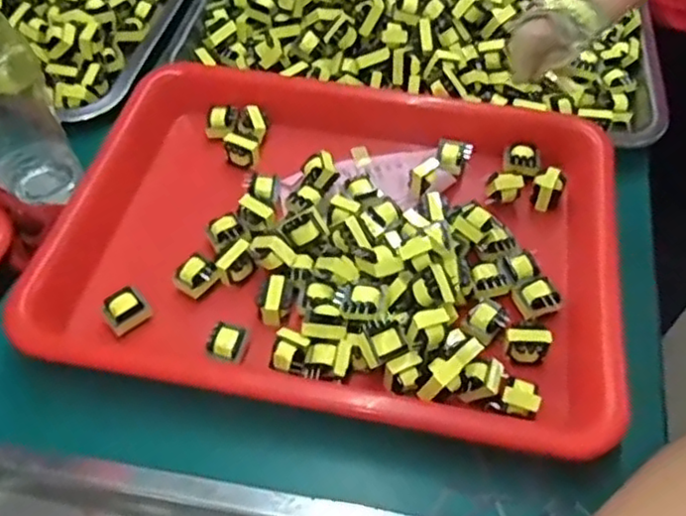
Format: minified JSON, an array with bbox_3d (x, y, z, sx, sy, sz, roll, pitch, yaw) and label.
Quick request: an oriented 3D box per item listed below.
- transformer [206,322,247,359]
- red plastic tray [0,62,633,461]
[{"bbox_3d":[-0.067,0.050,0.387,0.018,0.018,0.021,16,53,9],"label":"transformer"},{"bbox_3d":[-0.001,-0.014,0.438,0.344,0.054,0.257,10,53,5],"label":"red plastic tray"}]

